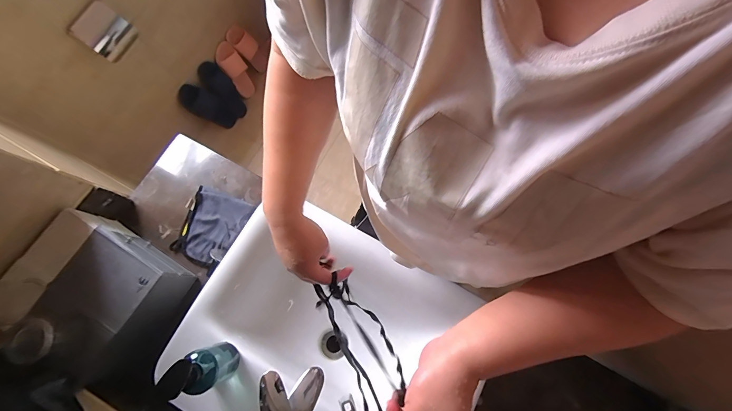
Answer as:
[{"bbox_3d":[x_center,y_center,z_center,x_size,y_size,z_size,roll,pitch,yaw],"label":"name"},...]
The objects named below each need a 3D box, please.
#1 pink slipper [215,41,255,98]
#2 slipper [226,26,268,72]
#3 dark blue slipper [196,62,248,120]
[{"bbox_3d":[-0.632,-0.647,1.550,0.065,0.256,0.106,29,64,37],"label":"pink slipper"},{"bbox_3d":[-0.563,-0.752,1.556,0.051,0.251,0.110,13,75,32],"label":"slipper"},{"bbox_3d":[-0.673,-0.549,1.529,0.068,0.283,0.113,32,78,32],"label":"dark blue slipper"}]

